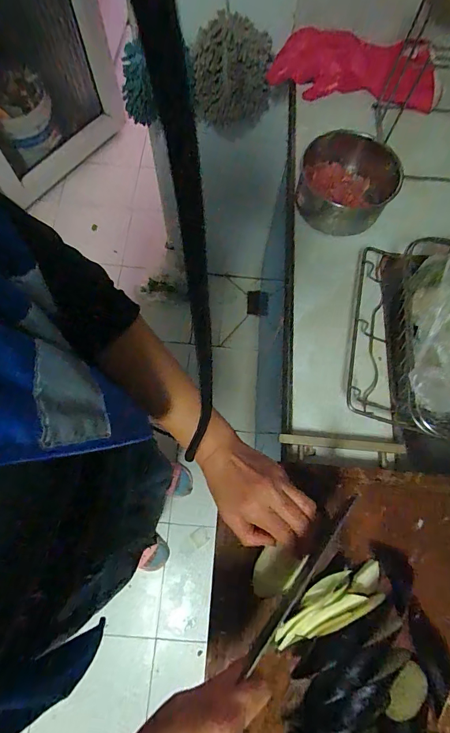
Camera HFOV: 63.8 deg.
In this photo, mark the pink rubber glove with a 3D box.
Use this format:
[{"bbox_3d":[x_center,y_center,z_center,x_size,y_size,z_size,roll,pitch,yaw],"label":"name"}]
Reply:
[{"bbox_3d":[0.217,-0.492,0.589,0.278,0.089,0.097,27,73,7],"label":"pink rubber glove"}]

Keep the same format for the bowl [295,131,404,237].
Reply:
[{"bbox_3d":[0.168,-0.252,0.507,0.127,0.067,0.122,1,71,-2],"label":"bowl"}]

